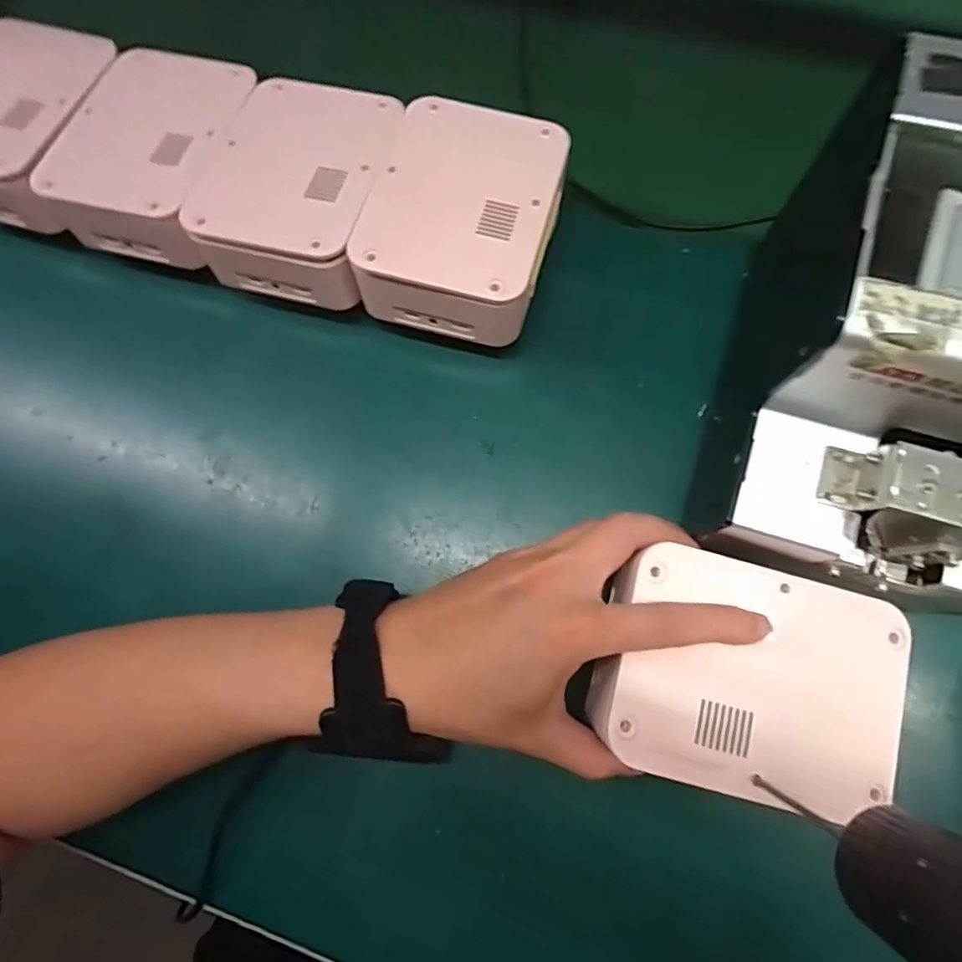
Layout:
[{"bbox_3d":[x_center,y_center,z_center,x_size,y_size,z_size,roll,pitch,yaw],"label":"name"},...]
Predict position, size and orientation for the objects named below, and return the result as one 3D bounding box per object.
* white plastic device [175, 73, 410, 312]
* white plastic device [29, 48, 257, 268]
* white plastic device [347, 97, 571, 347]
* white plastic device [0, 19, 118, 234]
[{"bbox_3d":[-0.106,-0.176,0.333,0.097,0.044,0.126,12,76,7],"label":"white plastic device"},{"bbox_3d":[-0.201,-0.205,0.347,0.100,0.038,0.131,10,76,6],"label":"white plastic device"},{"bbox_3d":[-0.009,-0.152,0.321,0.099,0.039,0.129,14,77,7],"label":"white plastic device"},{"bbox_3d":[-0.295,-0.233,0.358,0.102,0.040,0.128,12,77,7],"label":"white plastic device"}]

